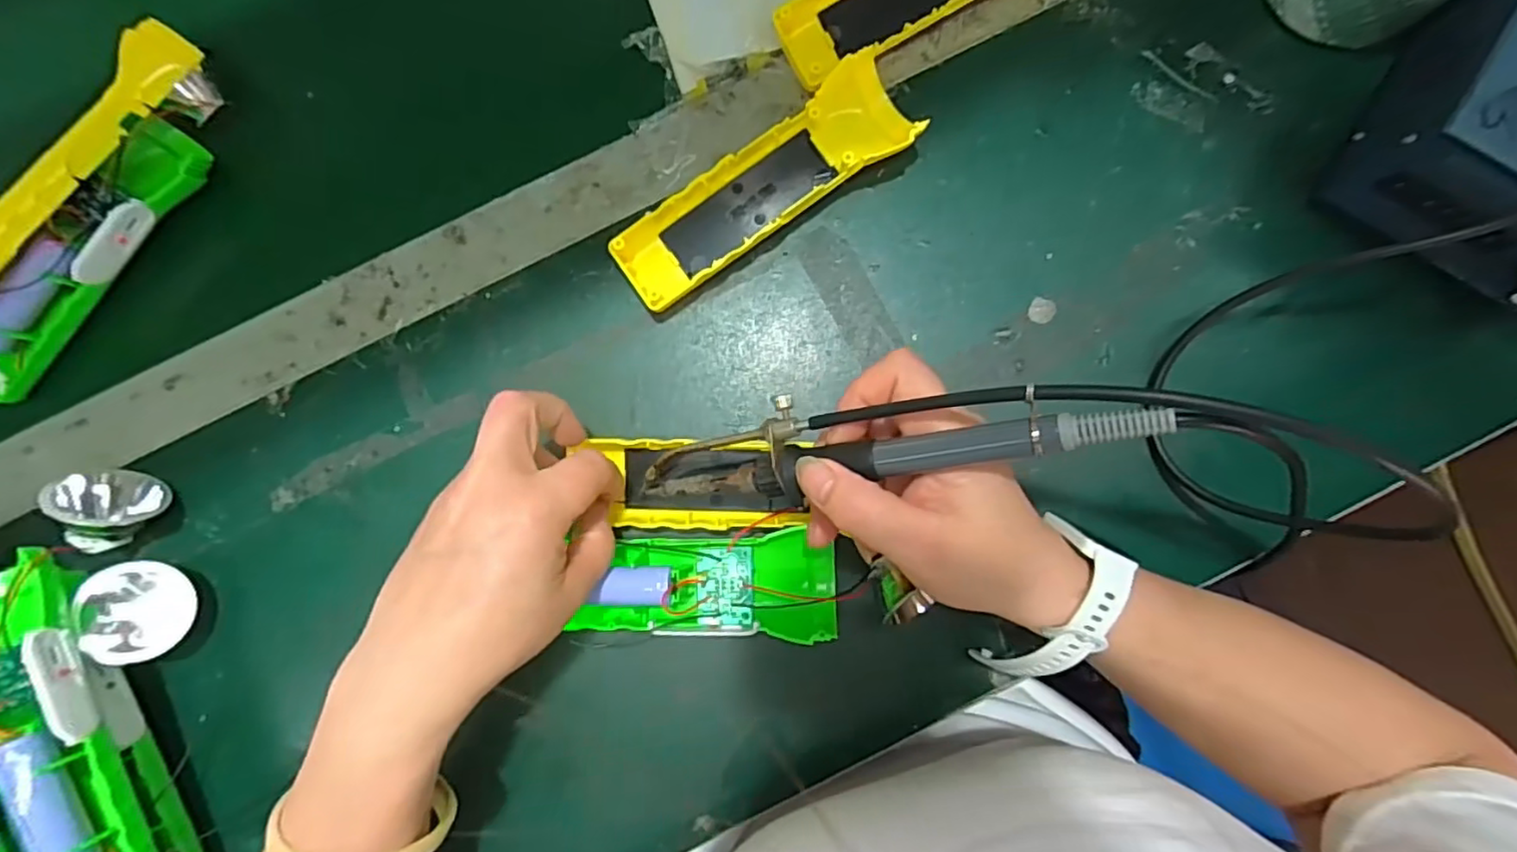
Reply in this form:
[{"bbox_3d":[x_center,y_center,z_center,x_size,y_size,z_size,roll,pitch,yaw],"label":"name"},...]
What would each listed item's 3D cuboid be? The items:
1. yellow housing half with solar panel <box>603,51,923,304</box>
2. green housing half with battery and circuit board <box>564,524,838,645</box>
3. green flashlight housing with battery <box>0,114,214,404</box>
[{"bbox_3d":[0.002,-0.120,0.330,0.160,0.025,0.047,-35,87,-2],"label":"yellow housing half with solar panel"},{"bbox_3d":[-0.023,0.076,0.310,0.121,0.032,0.046,0,86,-7],"label":"green housing half with battery and circuit board"},{"bbox_3d":[-0.349,-0.086,0.331,0.038,0.027,0.162,38,87,2],"label":"green flashlight housing with battery"}]

